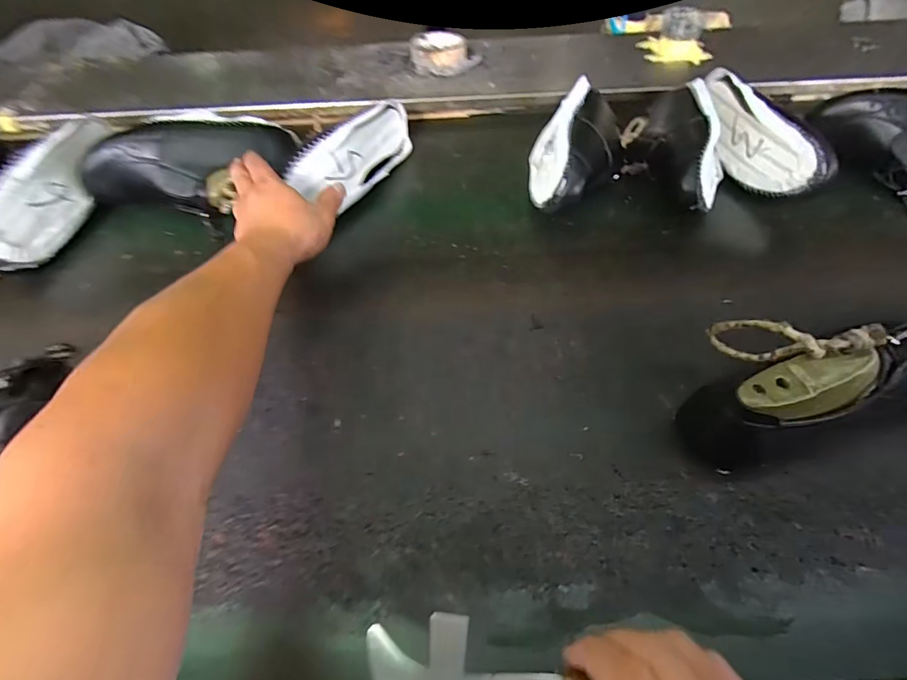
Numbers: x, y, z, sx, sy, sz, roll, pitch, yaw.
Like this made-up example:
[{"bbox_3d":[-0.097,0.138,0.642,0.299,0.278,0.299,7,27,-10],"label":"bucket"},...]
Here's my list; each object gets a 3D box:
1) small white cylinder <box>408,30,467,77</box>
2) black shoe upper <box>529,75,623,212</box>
[{"bbox_3d":[-0.022,-0.447,0.712,0.089,0.032,0.088,-1,53,1],"label":"small white cylinder"},{"bbox_3d":[0.147,-0.228,0.548,0.105,0.076,0.209,14,55,12],"label":"black shoe upper"}]

